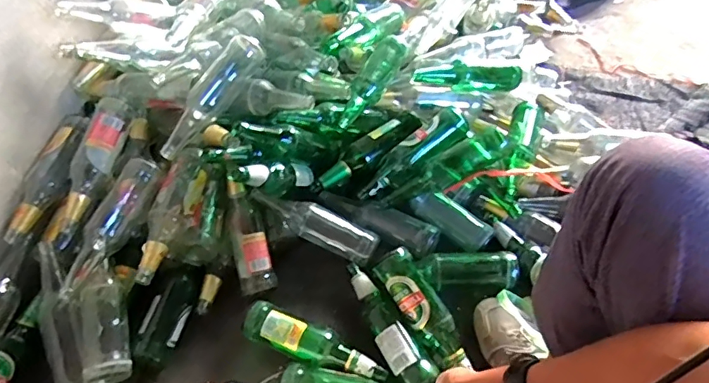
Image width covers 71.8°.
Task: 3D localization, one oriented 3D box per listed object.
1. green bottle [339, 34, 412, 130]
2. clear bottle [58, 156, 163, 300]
[{"bbox_3d":[0.032,-0.238,1.021,0.069,0.070,0.275,23,58,19],"label":"green bottle"},{"bbox_3d":[-0.434,0.062,0.876,0.066,0.072,0.262,24,78,19],"label":"clear bottle"}]

